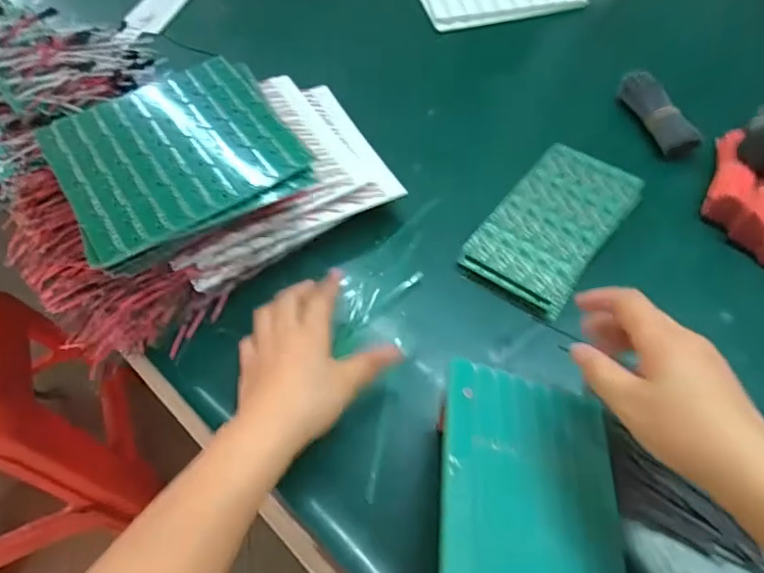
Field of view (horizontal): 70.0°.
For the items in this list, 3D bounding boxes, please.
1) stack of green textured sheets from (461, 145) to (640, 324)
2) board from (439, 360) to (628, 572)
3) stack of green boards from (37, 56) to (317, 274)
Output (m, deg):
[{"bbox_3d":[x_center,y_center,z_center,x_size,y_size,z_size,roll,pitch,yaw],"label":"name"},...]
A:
[{"bbox_3d":[0.172,-0.064,0.549,0.106,0.023,0.197,33,63,22],"label":"stack of green textured sheets"},{"bbox_3d":[0.102,0.170,0.352,0.139,0.009,0.231,16,54,-16],"label":"board"},{"bbox_3d":[-0.193,-0.128,0.513,0.202,0.020,0.199,-27,59,-15],"label":"stack of green boards"}]

